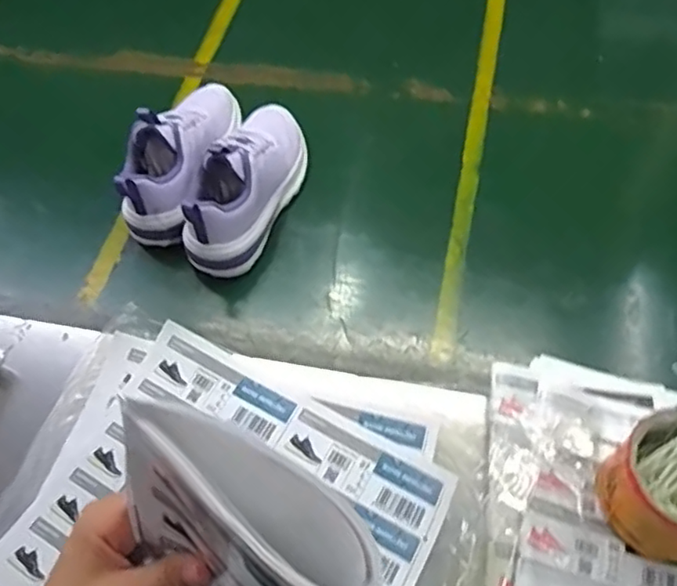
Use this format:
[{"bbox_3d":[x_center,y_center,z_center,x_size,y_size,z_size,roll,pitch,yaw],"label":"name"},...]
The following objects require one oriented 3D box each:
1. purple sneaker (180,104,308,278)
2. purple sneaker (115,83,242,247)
[{"bbox_3d":[-0.092,-0.120,0.619,0.072,0.096,0.195,16,63,13],"label":"purple sneaker"},{"bbox_3d":[-0.158,-0.154,0.642,0.079,0.093,0.201,11,62,10],"label":"purple sneaker"}]

